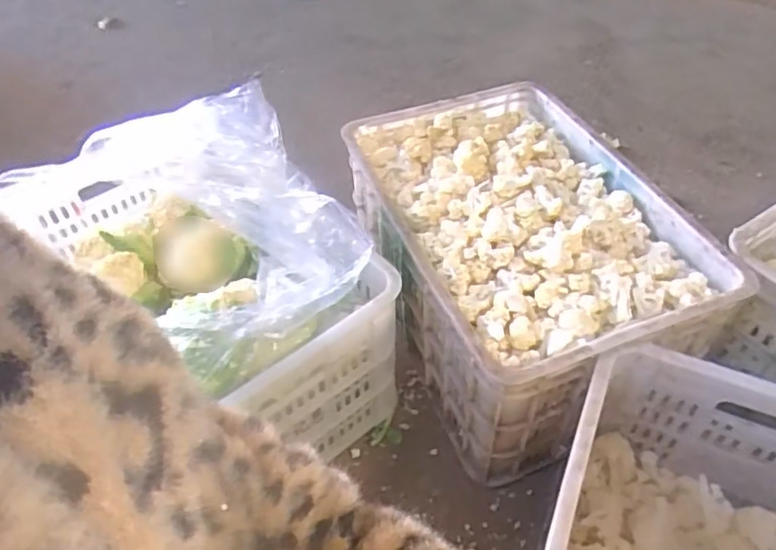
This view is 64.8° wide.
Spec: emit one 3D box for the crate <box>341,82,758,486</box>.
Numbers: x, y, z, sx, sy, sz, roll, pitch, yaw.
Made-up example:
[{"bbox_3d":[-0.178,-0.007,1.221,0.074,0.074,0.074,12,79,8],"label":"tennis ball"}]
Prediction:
[{"bbox_3d":[0.190,-0.024,0.935,0.374,0.252,0.521,-20,49,-16],"label":"crate"}]

